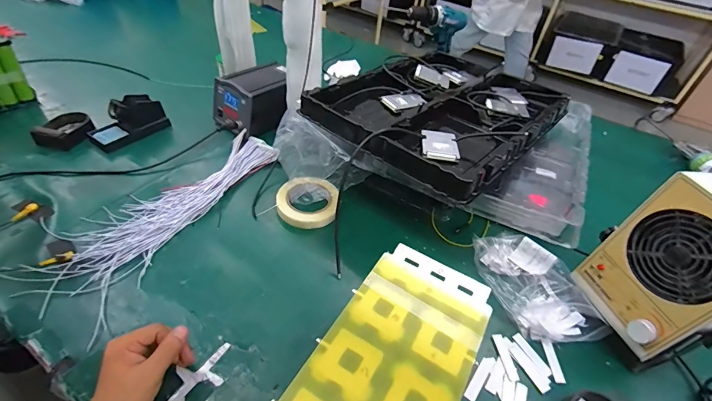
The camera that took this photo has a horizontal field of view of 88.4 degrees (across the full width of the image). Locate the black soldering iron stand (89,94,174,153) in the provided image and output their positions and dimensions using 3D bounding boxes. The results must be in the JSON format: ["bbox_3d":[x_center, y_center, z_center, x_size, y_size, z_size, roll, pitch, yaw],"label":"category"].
[{"bbox_3d":[-0.492,-0.173,0.791,0.069,0.072,0.152,36,52,27],"label":"black soldering iron stand"}]

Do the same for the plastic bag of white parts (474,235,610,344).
[{"bbox_3d":[0.285,0.129,0.589,0.124,0.050,0.209,-8,46,-14],"label":"plastic bag of white parts"}]

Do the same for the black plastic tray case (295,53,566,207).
[{"bbox_3d":[0.166,-0.180,0.722,0.353,0.073,0.437,35,51,26],"label":"black plastic tray case"}]

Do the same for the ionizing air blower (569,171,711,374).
[{"bbox_3d":[0.422,0.102,0.491,0.131,0.241,0.158,-5,45,-11],"label":"ionizing air blower"}]

